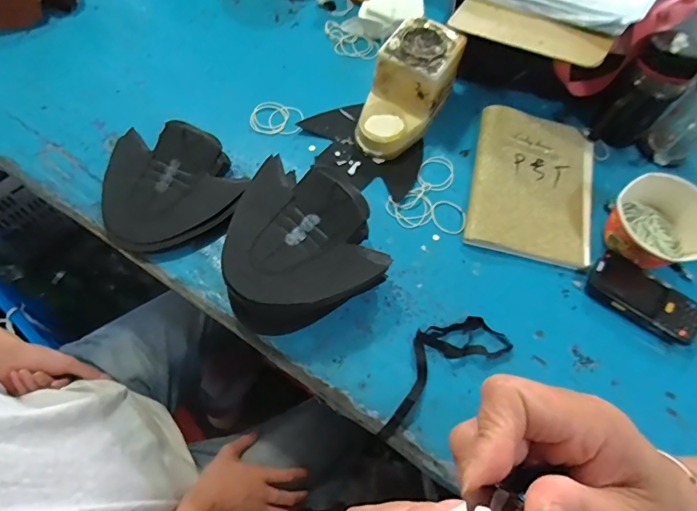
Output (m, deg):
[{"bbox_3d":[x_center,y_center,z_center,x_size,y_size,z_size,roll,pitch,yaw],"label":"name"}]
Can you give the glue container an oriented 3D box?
[{"bbox_3d":[0.085,-0.245,0.686,0.101,0.110,0.185,28,66,11],"label":"glue container"}]

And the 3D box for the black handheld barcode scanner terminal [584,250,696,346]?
[{"bbox_3d":[0.391,0.056,0.601,0.147,0.033,0.070,31,67,12],"label":"black handheld barcode scanner terminal"}]

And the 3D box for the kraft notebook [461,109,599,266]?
[{"bbox_3d":[0.276,-0.109,0.676,0.176,0.028,0.239,14,64,4],"label":"kraft notebook"}]

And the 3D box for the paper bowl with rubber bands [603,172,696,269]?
[{"bbox_3d":[0.409,-0.035,0.603,0.126,0.082,0.109,42,70,16],"label":"paper bowl with rubber bands"}]

